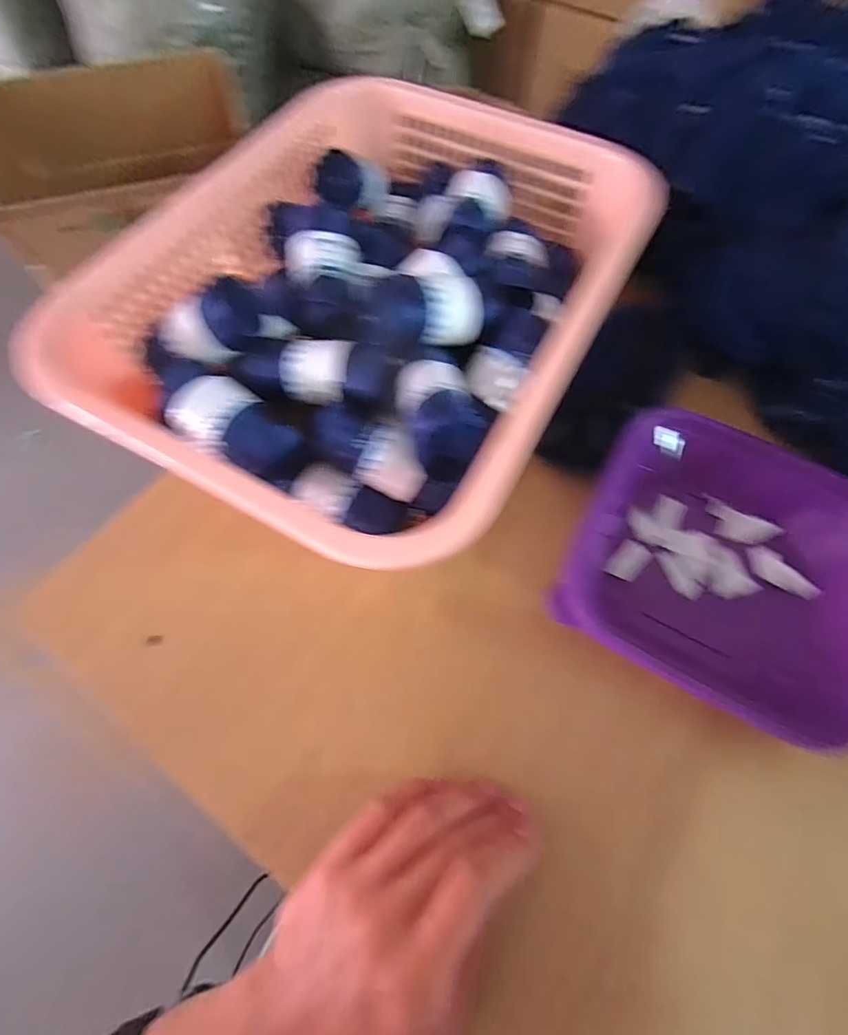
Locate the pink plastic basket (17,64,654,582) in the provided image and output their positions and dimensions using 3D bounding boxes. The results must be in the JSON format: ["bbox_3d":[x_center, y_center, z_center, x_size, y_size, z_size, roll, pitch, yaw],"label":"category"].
[{"bbox_3d":[-0.029,-0.171,0.326,0.299,0.083,0.384,26,68,11],"label":"pink plastic basket"}]

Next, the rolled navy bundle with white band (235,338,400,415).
[{"bbox_3d":[-0.070,-0.093,0.302,0.109,0.034,0.039,11,66,5],"label":"rolled navy bundle with white band"}]

